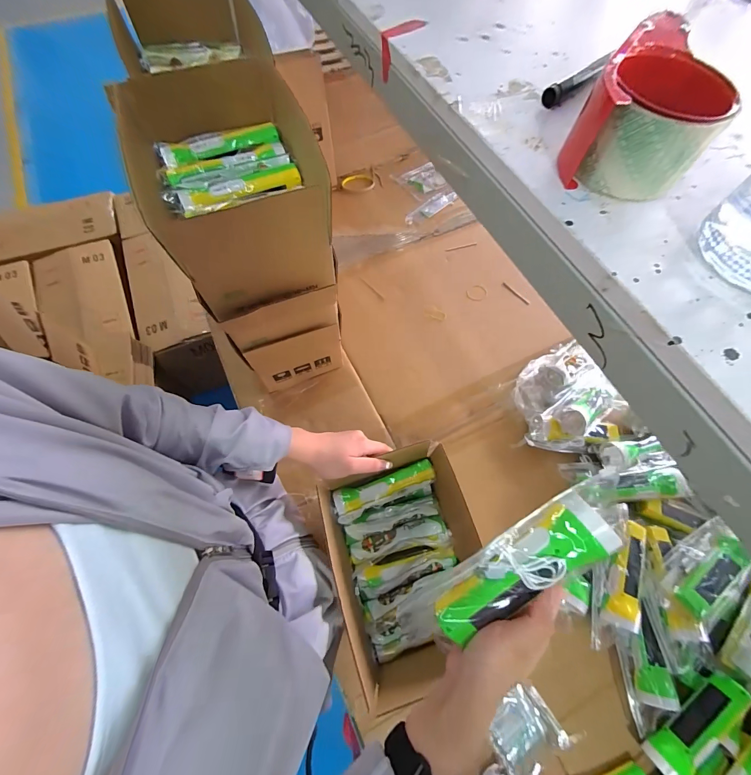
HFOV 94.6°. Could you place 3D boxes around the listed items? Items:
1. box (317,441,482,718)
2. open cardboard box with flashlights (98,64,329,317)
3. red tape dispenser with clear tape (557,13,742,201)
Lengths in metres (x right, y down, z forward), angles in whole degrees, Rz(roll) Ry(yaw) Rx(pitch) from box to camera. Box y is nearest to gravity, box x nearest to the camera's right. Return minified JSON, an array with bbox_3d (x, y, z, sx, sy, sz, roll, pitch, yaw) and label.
[{"bbox_3d":[0.039,0.252,0.521,0.177,0.144,0.273,-13,68,-6],"label":"box"},{"bbox_3d":[-0.185,-0.269,0.468,0.210,0.135,0.289,-22,69,-10],"label":"open cardboard box with flashlights"},{"bbox_3d":[0.188,-0.184,0.239,0.086,0.057,0.097,29,70,11],"label":"red tape dispenser with clear tape"}]

